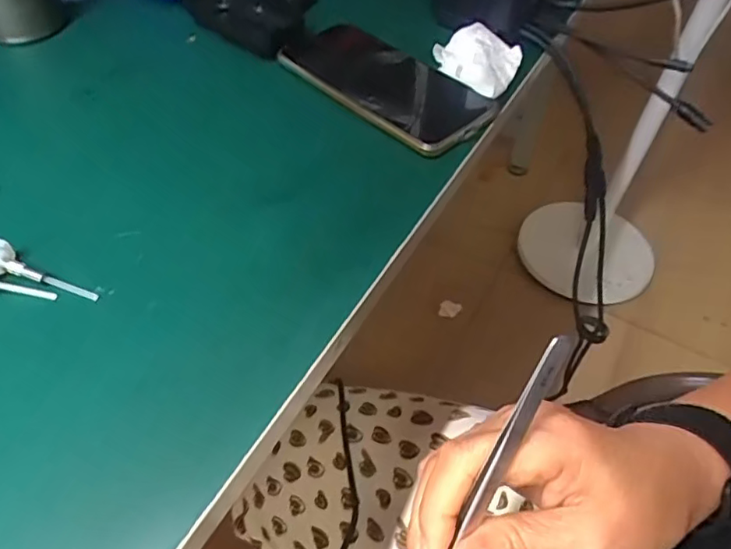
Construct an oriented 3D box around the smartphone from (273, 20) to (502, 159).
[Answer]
[{"bbox_3d":[0.014,-0.143,0.410,0.162,0.009,0.077,38,59,26],"label":"smartphone"}]

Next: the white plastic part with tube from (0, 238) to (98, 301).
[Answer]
[{"bbox_3d":[-0.172,-0.001,0.296,0.066,0.013,0.016,16,52,11],"label":"white plastic part with tube"}]

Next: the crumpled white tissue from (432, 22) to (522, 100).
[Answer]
[{"bbox_3d":[0.082,-0.161,0.420,0.061,0.017,0.071,28,54,18],"label":"crumpled white tissue"}]

